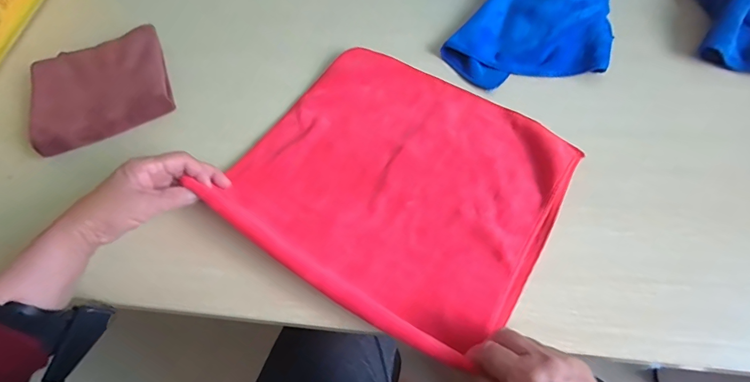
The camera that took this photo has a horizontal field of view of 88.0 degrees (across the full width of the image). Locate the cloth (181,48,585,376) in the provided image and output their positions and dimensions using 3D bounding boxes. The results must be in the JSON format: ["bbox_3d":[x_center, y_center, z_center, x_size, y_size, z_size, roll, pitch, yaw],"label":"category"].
[{"bbox_3d":[0.024,-0.020,0.429,0.328,0.034,0.300,29,67,18],"label":"cloth"}]

